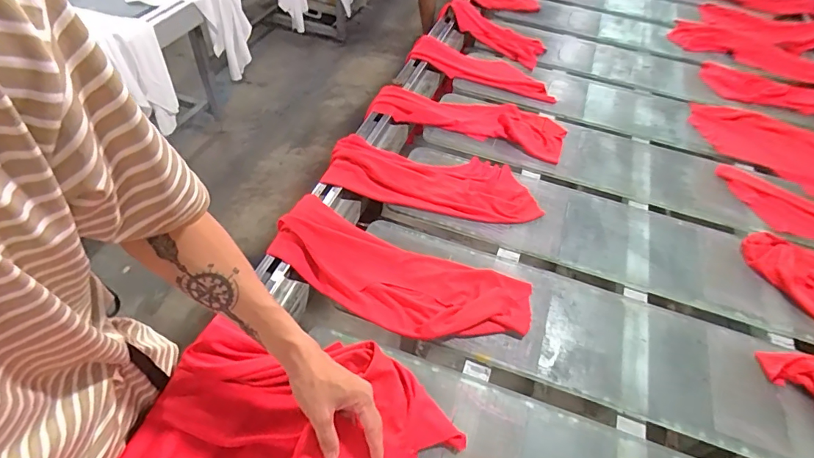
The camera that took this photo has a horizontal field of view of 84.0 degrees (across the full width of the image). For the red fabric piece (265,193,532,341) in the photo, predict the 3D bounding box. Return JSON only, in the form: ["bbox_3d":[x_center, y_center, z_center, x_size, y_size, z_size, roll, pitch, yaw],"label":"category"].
[{"bbox_3d":[-0.016,0.074,0.726,0.431,0.060,0.166,16,49,10],"label":"red fabric piece"}]

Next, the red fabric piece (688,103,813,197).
[{"bbox_3d":[0.926,-0.183,1.078,0.476,0.069,0.245,25,51,17],"label":"red fabric piece"}]

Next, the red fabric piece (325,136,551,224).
[{"bbox_3d":[0.054,-0.111,0.905,0.422,0.053,0.169,9,48,3],"label":"red fabric piece"}]

